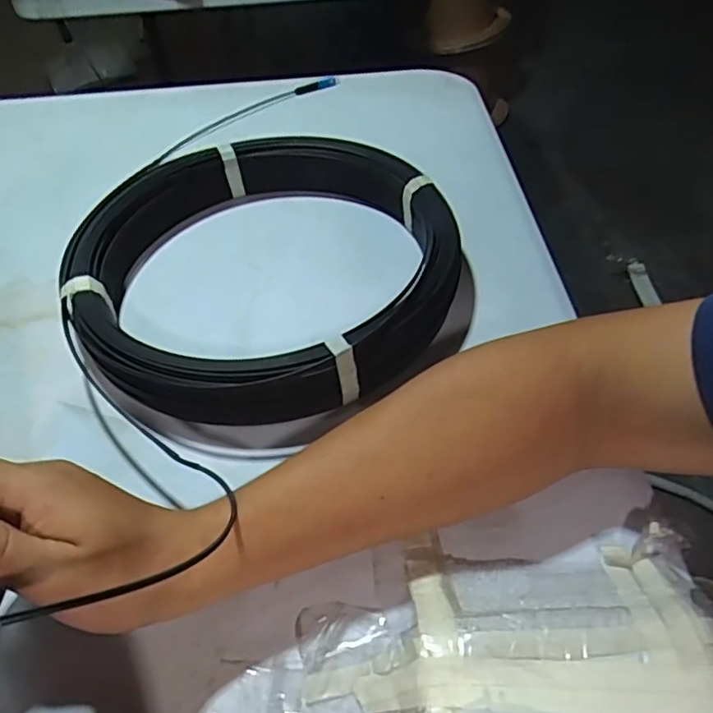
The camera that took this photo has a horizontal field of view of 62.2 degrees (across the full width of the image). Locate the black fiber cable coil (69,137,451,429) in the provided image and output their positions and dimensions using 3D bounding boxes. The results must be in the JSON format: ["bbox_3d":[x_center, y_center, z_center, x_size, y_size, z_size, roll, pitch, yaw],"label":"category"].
[{"bbox_3d":[-0.072,-0.078,0.471,0.290,0.061,0.287,-2,49,2],"label":"black fiber cable coil"}]

